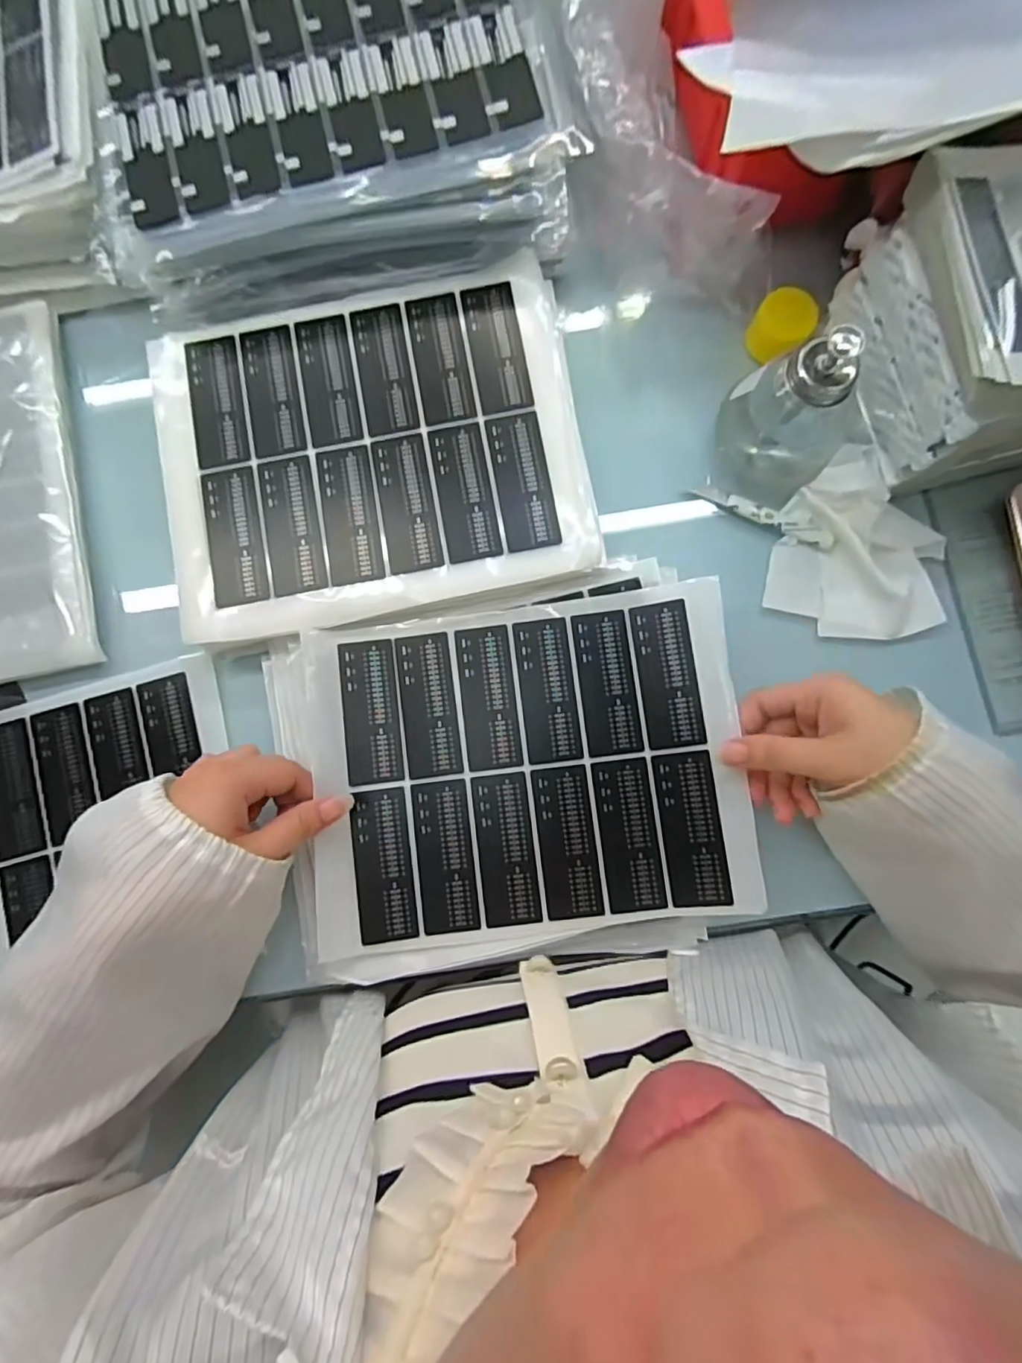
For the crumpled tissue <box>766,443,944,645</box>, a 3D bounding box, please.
[{"bbox_3d":[0.238,-0.090,0.382,0.110,0.028,0.116,11,84,3],"label":"crumpled tissue"}]

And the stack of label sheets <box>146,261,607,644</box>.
[{"bbox_3d":[-0.093,-0.151,0.387,0.281,0.017,0.219,-12,85,2],"label":"stack of label sheets"}]

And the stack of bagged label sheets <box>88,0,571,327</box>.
[{"bbox_3d":[-0.117,-0.376,0.379,0.278,0.054,0.221,-8,85,2],"label":"stack of bagged label sheets"}]

